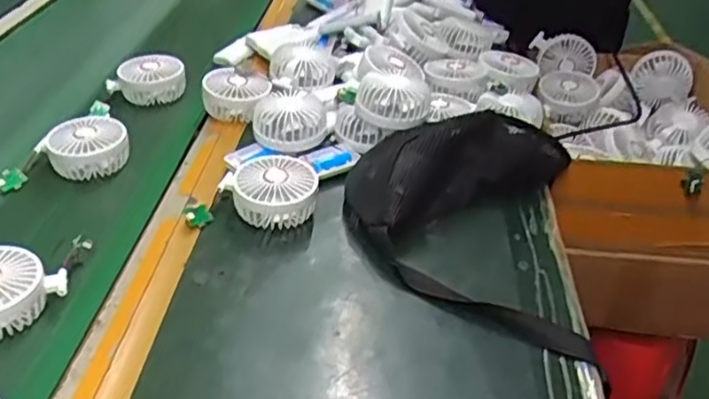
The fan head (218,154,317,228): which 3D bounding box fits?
[{"bbox_3d":[-0.090,-0.011,0.718,0.100,0.050,0.092,-1,36,-7],"label":"fan head"}]

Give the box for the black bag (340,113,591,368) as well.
[{"bbox_3d":[0.112,0.013,0.688,0.242,0.098,0.282,7,36,4],"label":"black bag"}]

